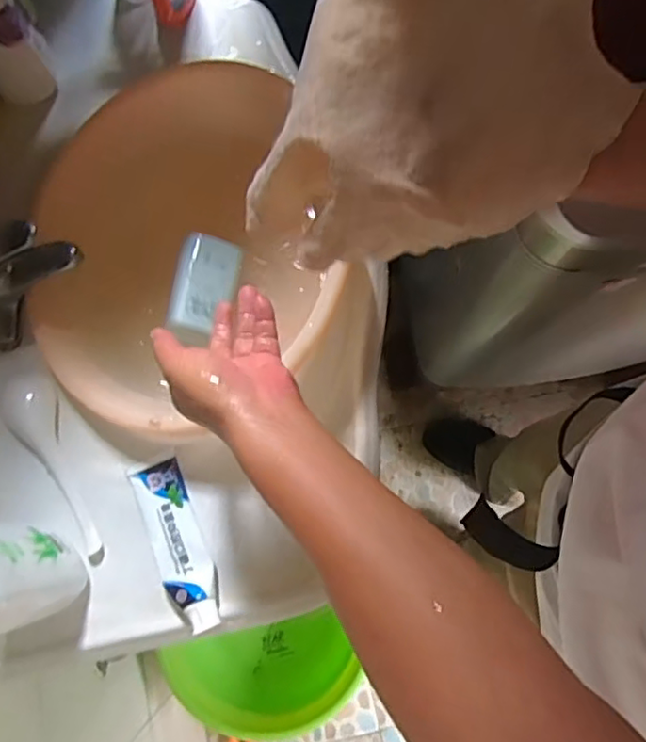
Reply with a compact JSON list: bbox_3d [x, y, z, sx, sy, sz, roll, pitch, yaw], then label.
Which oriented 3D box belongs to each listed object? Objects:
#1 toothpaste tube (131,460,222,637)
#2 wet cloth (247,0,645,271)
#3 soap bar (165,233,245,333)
[{"bbox_3d":[-0.143,0.167,0.585,0.049,0.033,0.161,-23,79,-2],"label":"toothpaste tube"},{"bbox_3d":[0.060,-0.149,0.374,0.201,0.111,0.132,-5,80,-1],"label":"wet cloth"},{"bbox_3d":[-0.124,-0.088,0.627,0.061,0.029,0.100,14,74,-22],"label":"soap bar"}]

